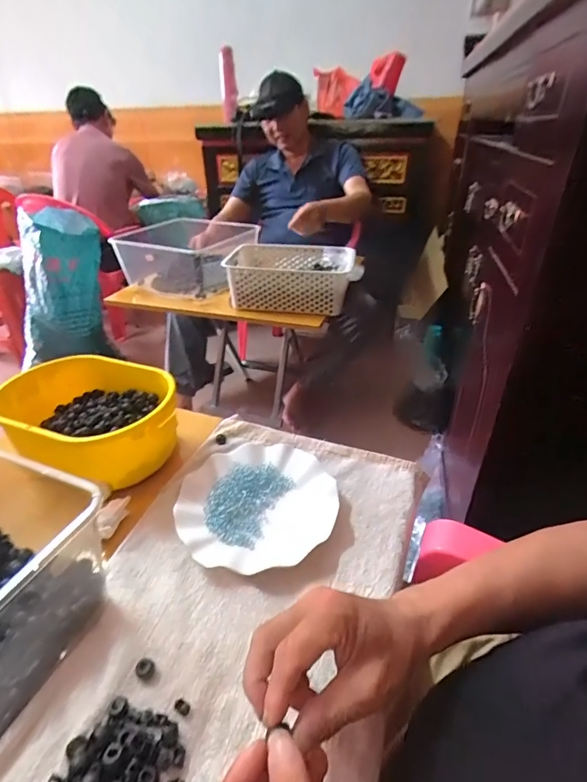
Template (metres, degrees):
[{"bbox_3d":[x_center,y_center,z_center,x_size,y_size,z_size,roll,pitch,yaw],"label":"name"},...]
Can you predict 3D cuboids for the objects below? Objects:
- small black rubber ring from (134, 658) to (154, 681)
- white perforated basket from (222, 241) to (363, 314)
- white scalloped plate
[{"bbox_3d":[-0.126,0.238,0.352,0.014,0.013,0.014,-1,33,1],"label":"small black rubber ring"},{"bbox_3d":[-0.001,-0.287,1.053,0.336,0.106,0.207,6,34,11],"label":"white perforated basket"},{"bbox_3d":[-0.042,0.127,0.492,0.176,0.028,0.169,-2,33,0],"label":"white scalloped plate"}]

